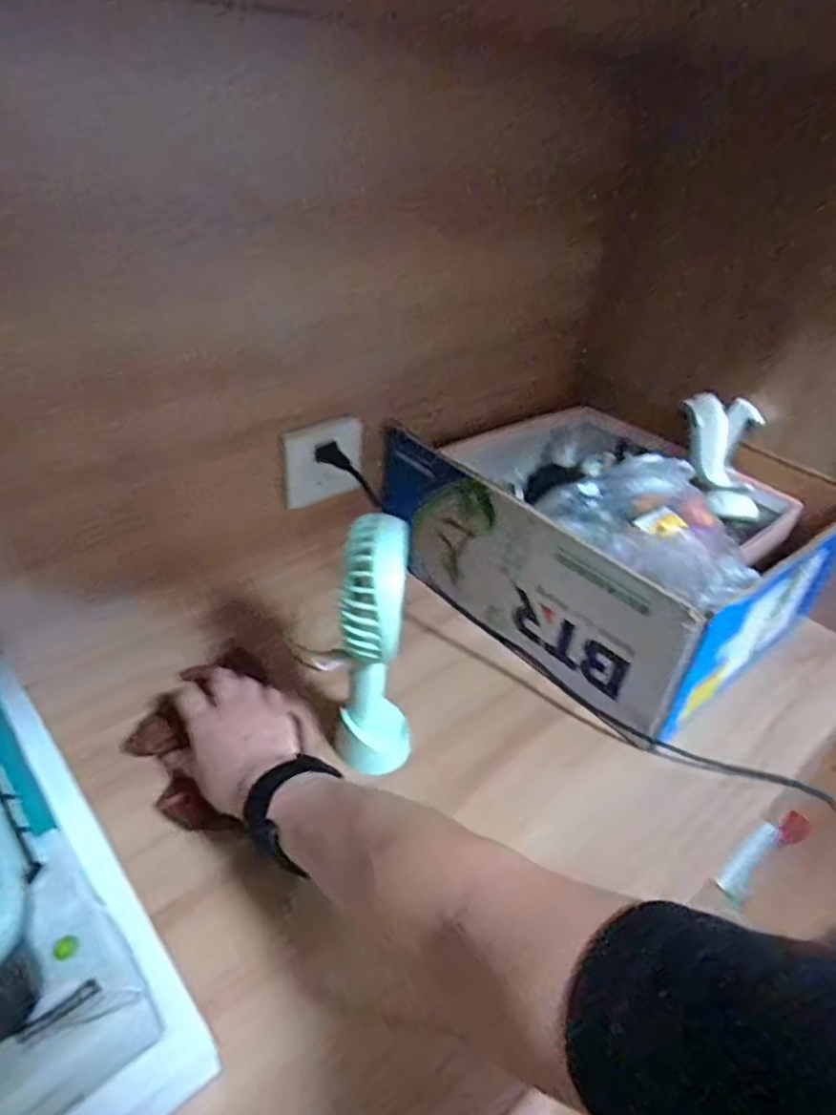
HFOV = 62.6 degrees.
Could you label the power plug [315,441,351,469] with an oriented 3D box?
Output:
[{"bbox_3d":[-0.082,-0.100,0.675,0.040,0.021,0.013,26,40,25],"label":"power plug"}]

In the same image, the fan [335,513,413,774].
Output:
[{"bbox_3d":[-0.026,0.071,0.509,0.056,0.214,0.091,9,36,3],"label":"fan"}]

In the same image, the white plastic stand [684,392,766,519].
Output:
[{"bbox_3d":[0.337,-0.111,0.745,0.070,0.136,0.025,-10,-2,12],"label":"white plastic stand"}]

